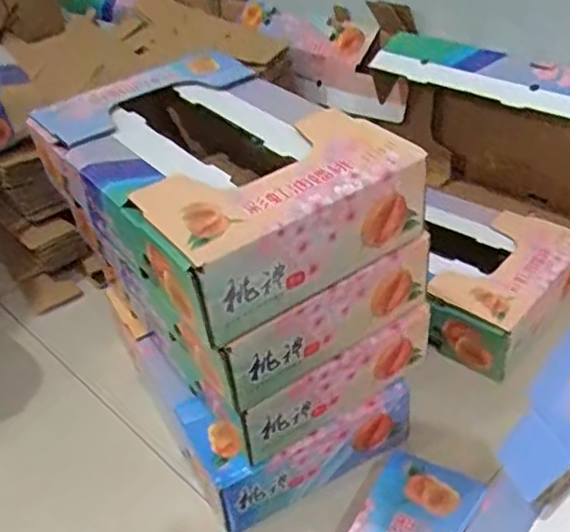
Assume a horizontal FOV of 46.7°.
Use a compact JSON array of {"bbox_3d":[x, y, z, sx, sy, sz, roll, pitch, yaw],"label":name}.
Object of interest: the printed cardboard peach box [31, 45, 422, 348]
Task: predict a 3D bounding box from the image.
[{"bbox_3d":[-0.079,-0.110,0.719,0.266,0.106,0.404,-27,42,-25],"label":"printed cardboard peach box"}]

